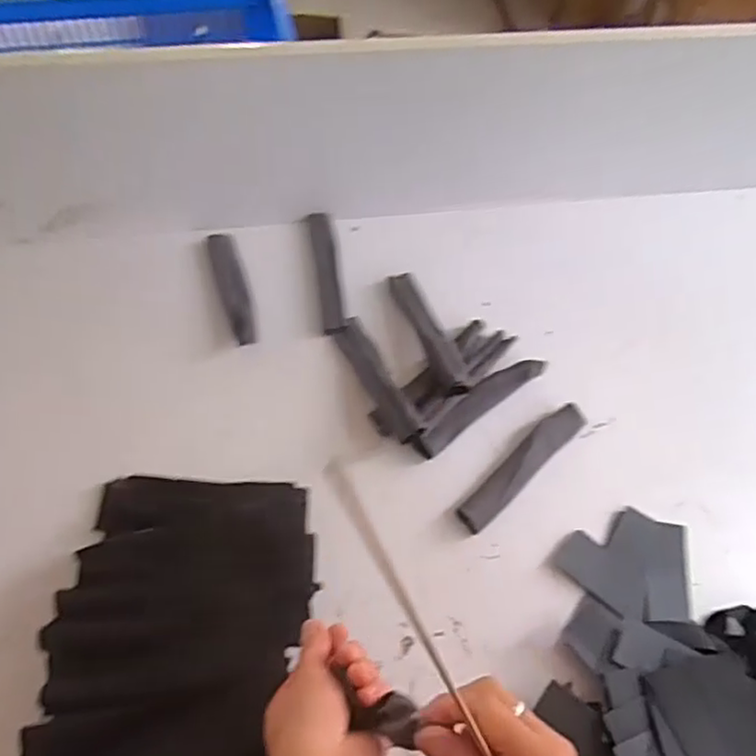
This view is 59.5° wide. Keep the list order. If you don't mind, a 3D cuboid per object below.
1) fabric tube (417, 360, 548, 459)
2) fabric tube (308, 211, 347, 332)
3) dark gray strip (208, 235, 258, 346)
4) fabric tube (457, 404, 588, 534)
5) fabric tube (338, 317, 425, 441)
[{"bbox_3d":[0.118,0.022,0.746,0.192,0.025,0.034,-35,68,-20],"label":"fabric tube"},{"bbox_3d":[-0.064,-0.133,0.843,0.027,0.025,0.179,-6,61,-7],"label":"fabric tube"},{"bbox_3d":[-0.175,-0.112,0.796,0.031,0.022,0.175,-15,63,-12],"label":"dark gray strip"},{"bbox_3d":[0.155,0.093,0.711,0.038,0.008,0.186,42,66,18],"label":"fabric tube"},{"bbox_3d":[-0.001,-0.005,0.755,0.038,0.031,0.185,-19,49,-13],"label":"fabric tube"}]

